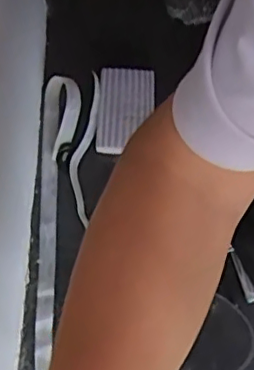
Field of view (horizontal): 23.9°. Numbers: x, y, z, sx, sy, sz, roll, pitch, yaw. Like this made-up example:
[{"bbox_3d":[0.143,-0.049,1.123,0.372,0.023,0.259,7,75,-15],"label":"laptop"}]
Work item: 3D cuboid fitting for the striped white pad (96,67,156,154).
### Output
[{"bbox_3d":[-0.001,-0.095,0.744,0.068,0.008,0.105,3,78,-1],"label":"striped white pad"}]

